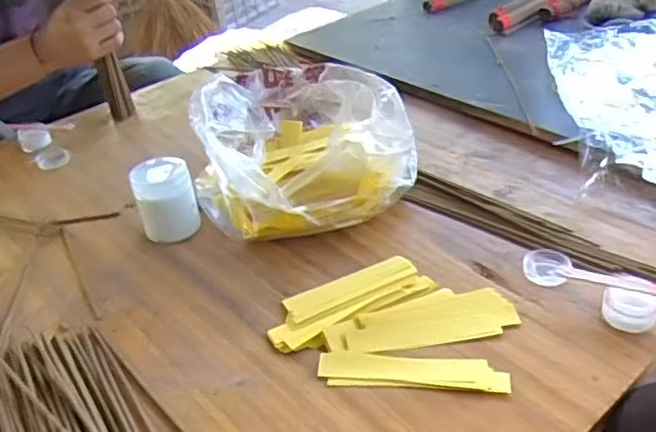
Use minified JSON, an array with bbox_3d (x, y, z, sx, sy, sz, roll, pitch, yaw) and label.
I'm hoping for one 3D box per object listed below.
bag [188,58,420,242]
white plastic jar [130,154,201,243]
[{"bbox_3d":[-0.027,-0.080,0.645,0.221,0.081,0.236,-12,35,-7],"label":"bag"},{"bbox_3d":[-0.157,-0.015,0.606,0.055,0.070,0.045,-14,35,-11],"label":"white plastic jar"}]

